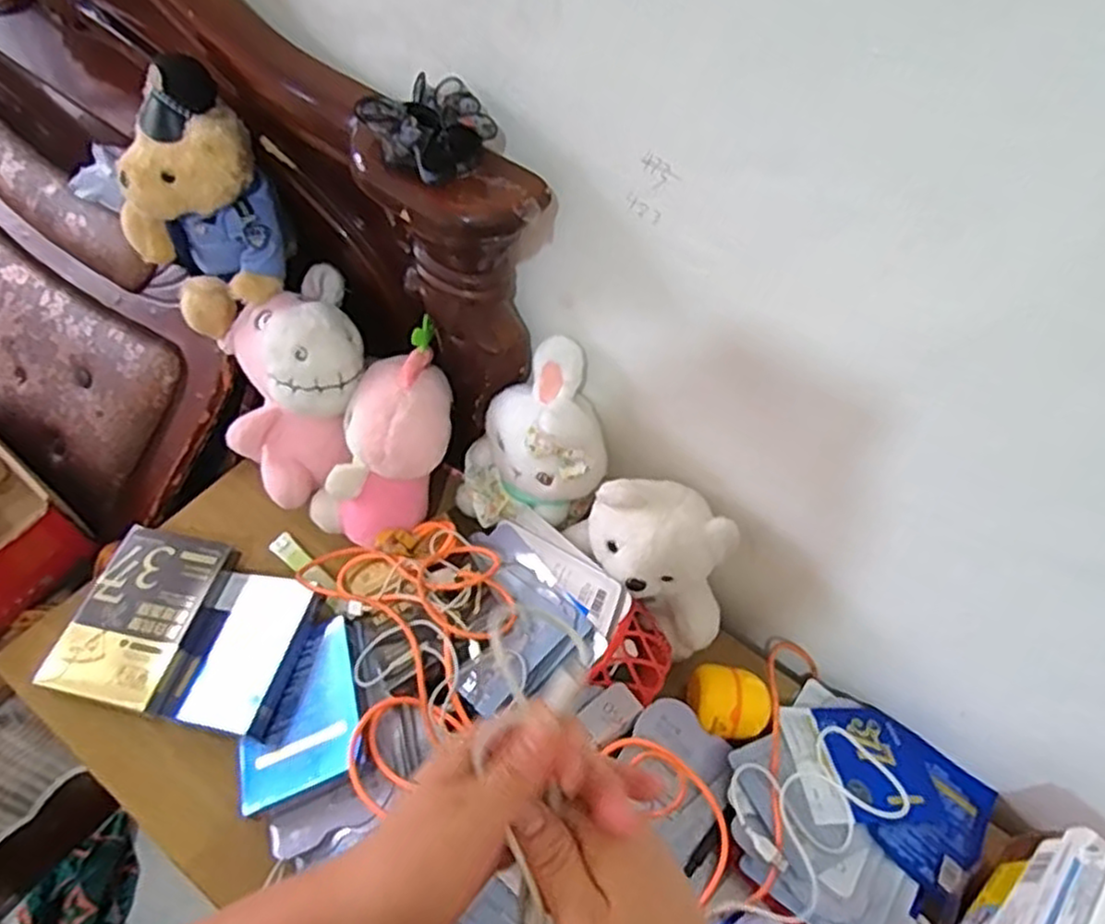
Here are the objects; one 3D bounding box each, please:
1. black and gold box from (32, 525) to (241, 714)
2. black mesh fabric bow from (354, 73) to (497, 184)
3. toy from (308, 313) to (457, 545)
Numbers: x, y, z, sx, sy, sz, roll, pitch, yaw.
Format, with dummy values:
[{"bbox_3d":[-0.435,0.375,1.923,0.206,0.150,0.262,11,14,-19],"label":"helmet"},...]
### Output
[{"bbox_3d":[-0.414,0.149,0.743,0.129,0.019,0.174,7,55,13],"label":"black and gold box"},{"bbox_3d":[-0.091,-0.250,0.550,0.086,0.036,0.085,-37,67,-25],"label":"black mesh fabric bow"},{"bbox_3d":[-0.161,-0.024,0.763,0.092,0.242,0.095,31,22,15],"label":"toy"}]

